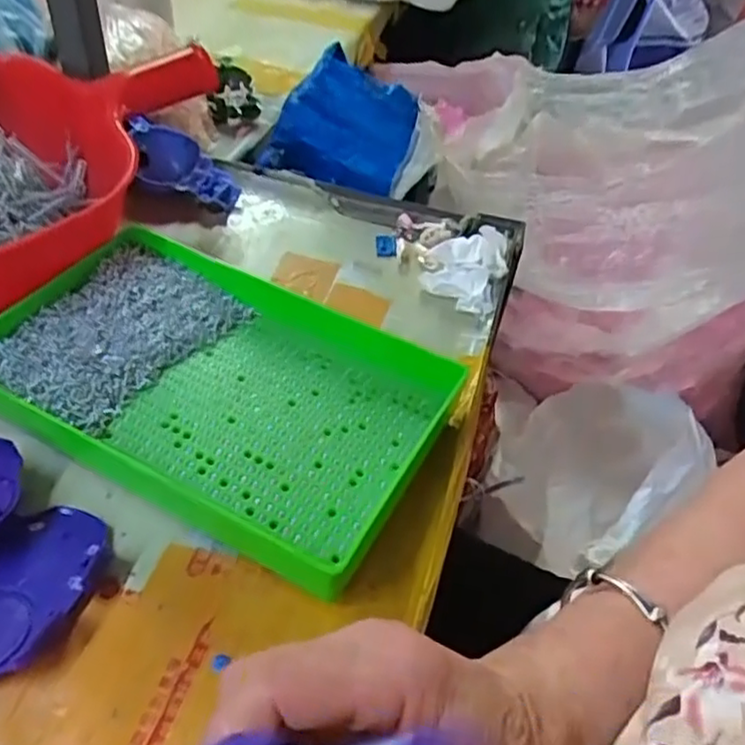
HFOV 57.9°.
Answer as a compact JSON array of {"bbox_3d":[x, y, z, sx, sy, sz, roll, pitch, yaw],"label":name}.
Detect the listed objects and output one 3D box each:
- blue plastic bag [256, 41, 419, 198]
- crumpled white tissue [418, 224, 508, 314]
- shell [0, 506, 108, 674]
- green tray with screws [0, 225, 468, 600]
[{"bbox_3d":[-0.037,-0.208,0.564,0.141,0.104,0.033,20,42,19],"label":"blue plastic bag"},{"bbox_3d":[0.065,-0.075,0.474,0.056,0.032,0.057,10,47,5],"label":"crumpled white tissue"},{"bbox_3d":[-0.159,0.094,0.301,0.062,0.016,0.083,19,48,13],"label":"shell"},{"bbox_3d":[-0.092,0.009,0.373,0.239,0.039,0.152,23,49,17],"label":"green tray with screws"}]

